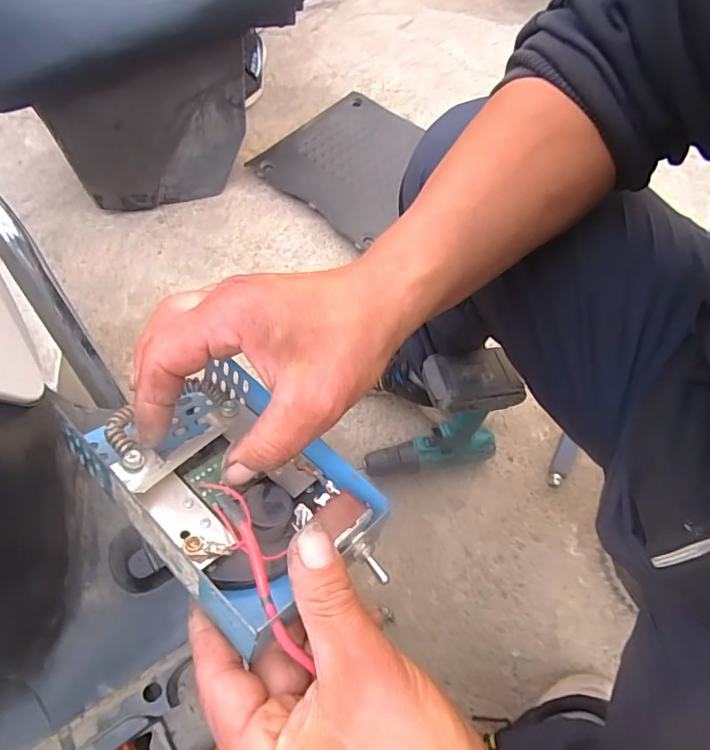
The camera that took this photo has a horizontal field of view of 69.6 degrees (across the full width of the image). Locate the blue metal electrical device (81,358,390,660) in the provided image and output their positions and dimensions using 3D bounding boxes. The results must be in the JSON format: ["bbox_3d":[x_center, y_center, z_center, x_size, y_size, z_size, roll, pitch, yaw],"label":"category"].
[{"bbox_3d":[-0.064,0.051,0.265,0.096,0.061,0.153,-40,69,-20],"label":"blue metal electrical device"}]

